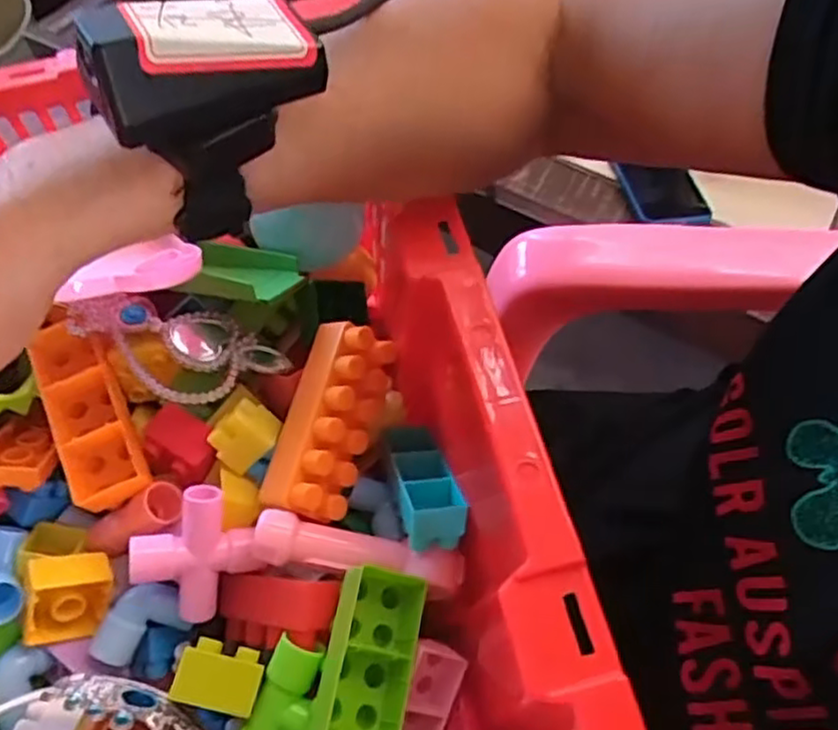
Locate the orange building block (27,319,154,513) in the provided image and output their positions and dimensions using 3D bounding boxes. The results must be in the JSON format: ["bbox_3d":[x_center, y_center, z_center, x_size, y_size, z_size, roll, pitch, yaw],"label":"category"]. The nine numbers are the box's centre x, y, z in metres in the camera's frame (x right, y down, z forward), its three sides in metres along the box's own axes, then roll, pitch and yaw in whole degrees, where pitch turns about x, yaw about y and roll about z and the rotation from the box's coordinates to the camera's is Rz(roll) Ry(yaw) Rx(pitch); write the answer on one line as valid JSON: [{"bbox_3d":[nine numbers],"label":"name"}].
[{"bbox_3d":[-0.152,0.021,0.324,0.033,0.028,0.089,-25,64,-11],"label":"orange building block"}]

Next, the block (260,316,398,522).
[{"bbox_3d":[-0.041,0.024,0.315,0.036,0.024,0.086,5,69,28],"label":"block"}]

